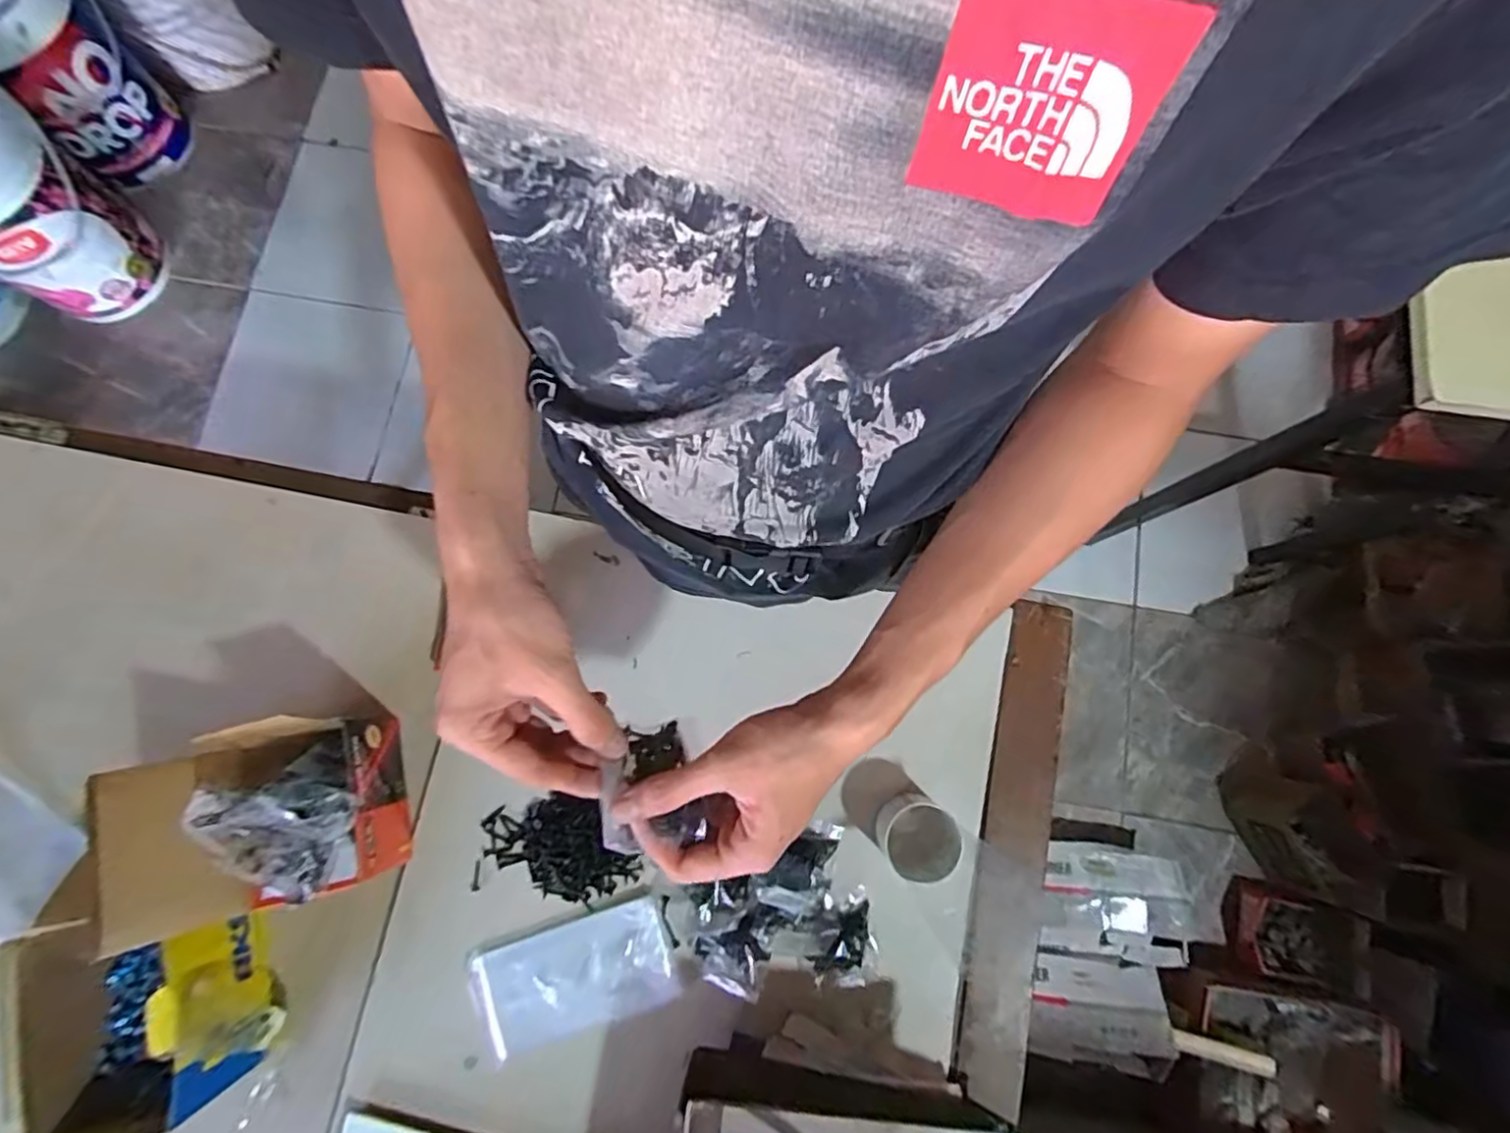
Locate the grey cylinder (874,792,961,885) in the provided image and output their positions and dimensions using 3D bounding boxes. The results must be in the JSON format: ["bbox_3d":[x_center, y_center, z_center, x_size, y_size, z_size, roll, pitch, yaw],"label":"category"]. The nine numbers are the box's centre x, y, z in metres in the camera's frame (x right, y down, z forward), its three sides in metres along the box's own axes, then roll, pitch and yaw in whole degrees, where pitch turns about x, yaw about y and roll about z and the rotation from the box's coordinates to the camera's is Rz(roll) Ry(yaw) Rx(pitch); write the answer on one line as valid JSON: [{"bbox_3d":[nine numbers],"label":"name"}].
[{"bbox_3d":[0.130,0.220,0.537,0.056,0.049,0.061,0,79,0],"label":"grey cylinder"}]

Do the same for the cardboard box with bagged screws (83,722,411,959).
[{"bbox_3d":[-0.365,0.187,0.493,0.140,0.160,0.124,-14,79,-3],"label":"cardboard box with bagged screws"}]

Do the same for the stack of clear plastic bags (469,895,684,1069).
[{"bbox_3d":[-0.148,0.330,0.533,0.157,0.019,0.079,-19,79,-4],"label":"stack of clear plastic bags"}]

